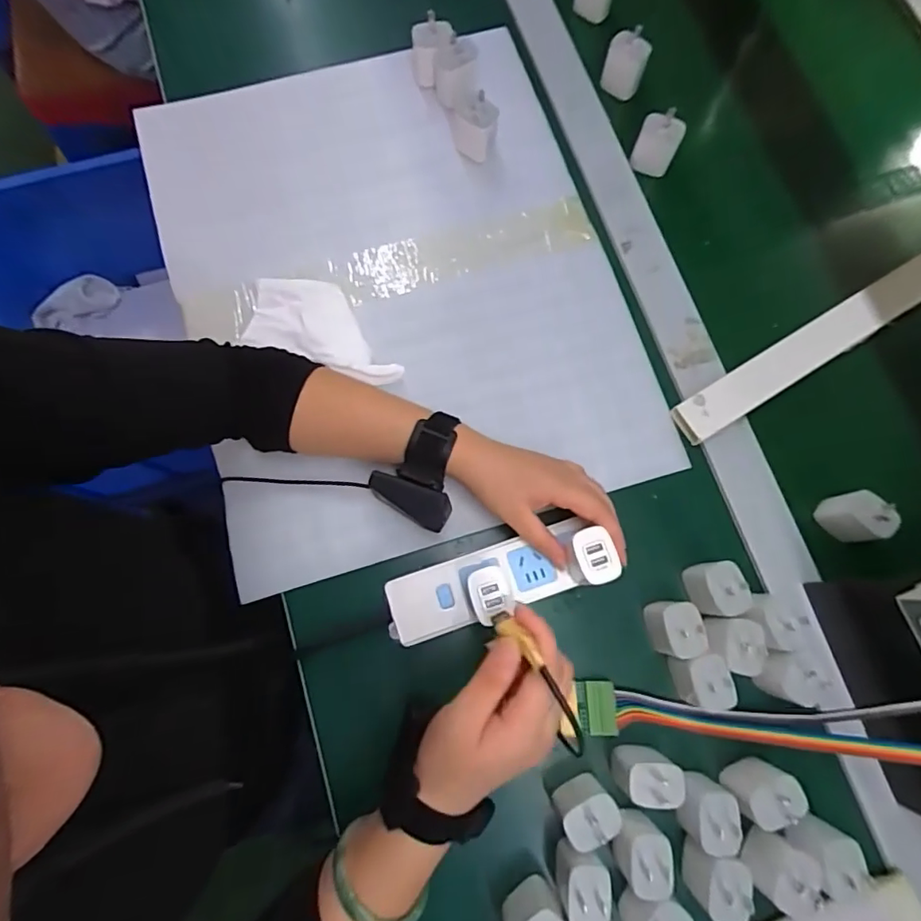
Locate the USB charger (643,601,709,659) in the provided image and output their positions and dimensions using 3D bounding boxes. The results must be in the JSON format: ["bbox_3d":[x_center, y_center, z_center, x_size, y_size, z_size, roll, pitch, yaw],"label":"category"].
[{"bbox_3d":[0.173,0.136,0.428,0.028,0.051,0.042,-6,76,-2],"label":"USB charger"}]

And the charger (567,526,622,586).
[{"bbox_3d":[0.101,0.076,0.413,0.028,0.045,0.040,-16,77,-5],"label":"charger"}]

